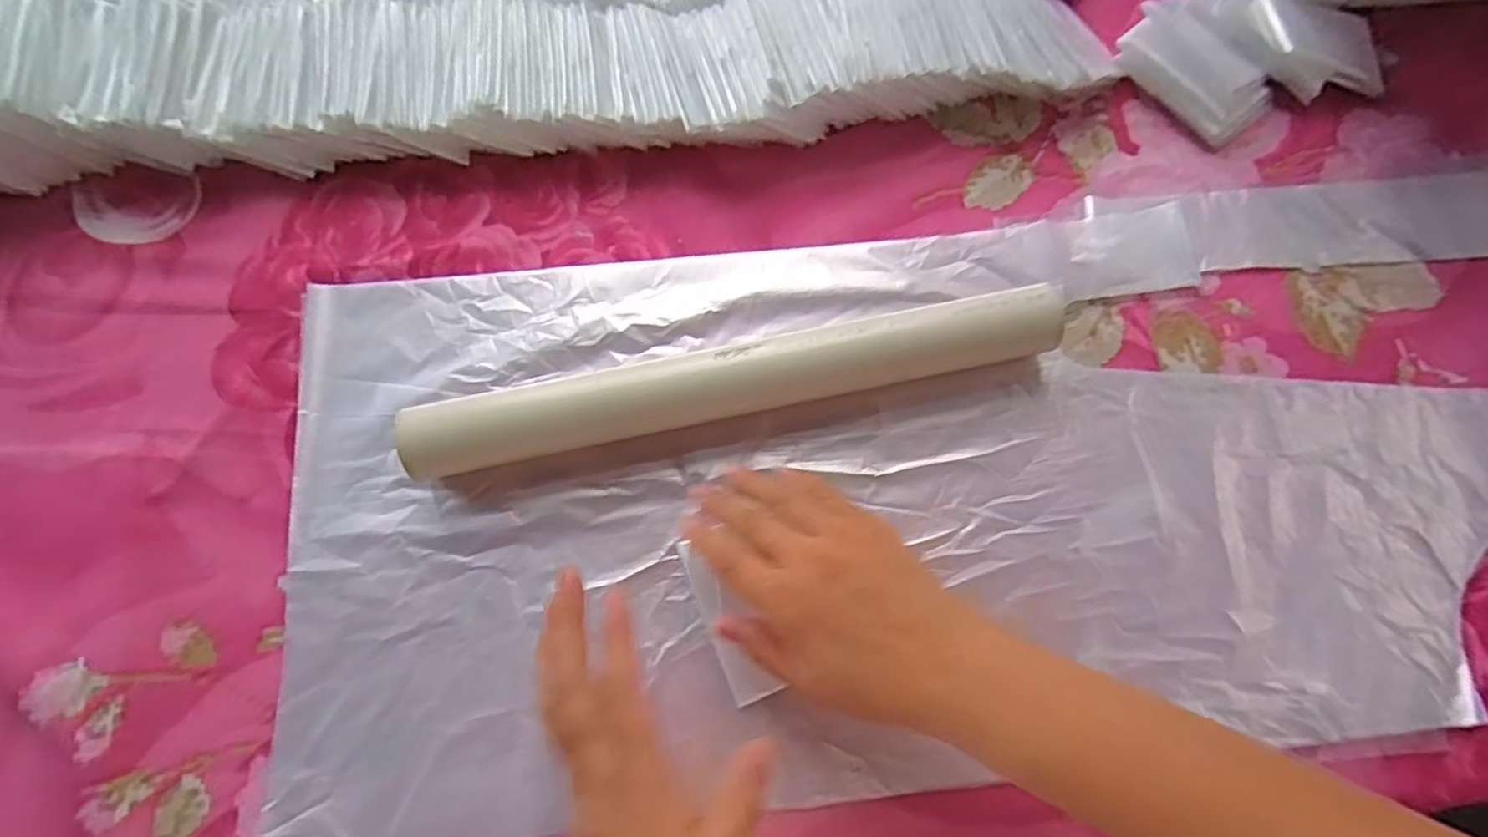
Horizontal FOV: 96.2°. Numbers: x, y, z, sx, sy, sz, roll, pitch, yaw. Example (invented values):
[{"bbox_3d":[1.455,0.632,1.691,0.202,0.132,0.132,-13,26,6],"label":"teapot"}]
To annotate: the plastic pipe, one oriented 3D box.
[{"bbox_3d":[0.000,-0.019,0.363,0.348,0.044,0.037,-12,73,-5],"label":"plastic pipe"}]

